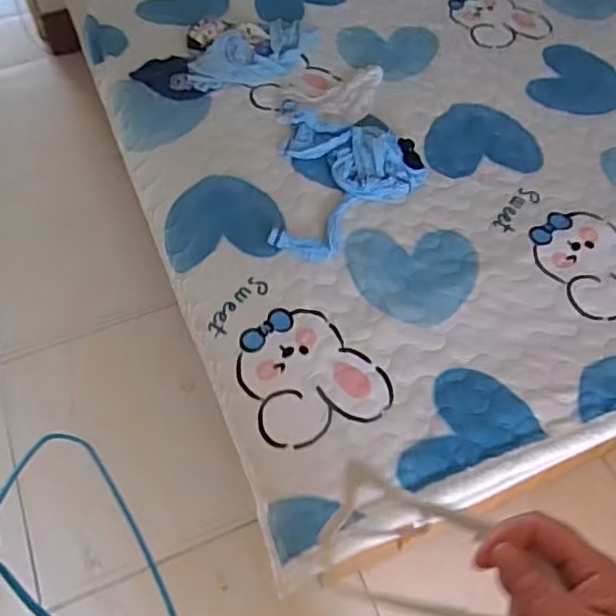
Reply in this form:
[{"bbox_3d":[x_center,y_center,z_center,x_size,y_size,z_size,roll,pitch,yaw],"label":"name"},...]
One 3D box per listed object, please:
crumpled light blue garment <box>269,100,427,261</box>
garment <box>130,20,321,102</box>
[{"bbox_3d":[0.080,-0.266,1.270,0.291,0.031,0.406,4,57,3],"label":"crumpled light blue garment"},{"bbox_3d":[-0.173,-0.579,1.475,0.424,0.030,0.173,-28,61,-17],"label":"garment"}]

